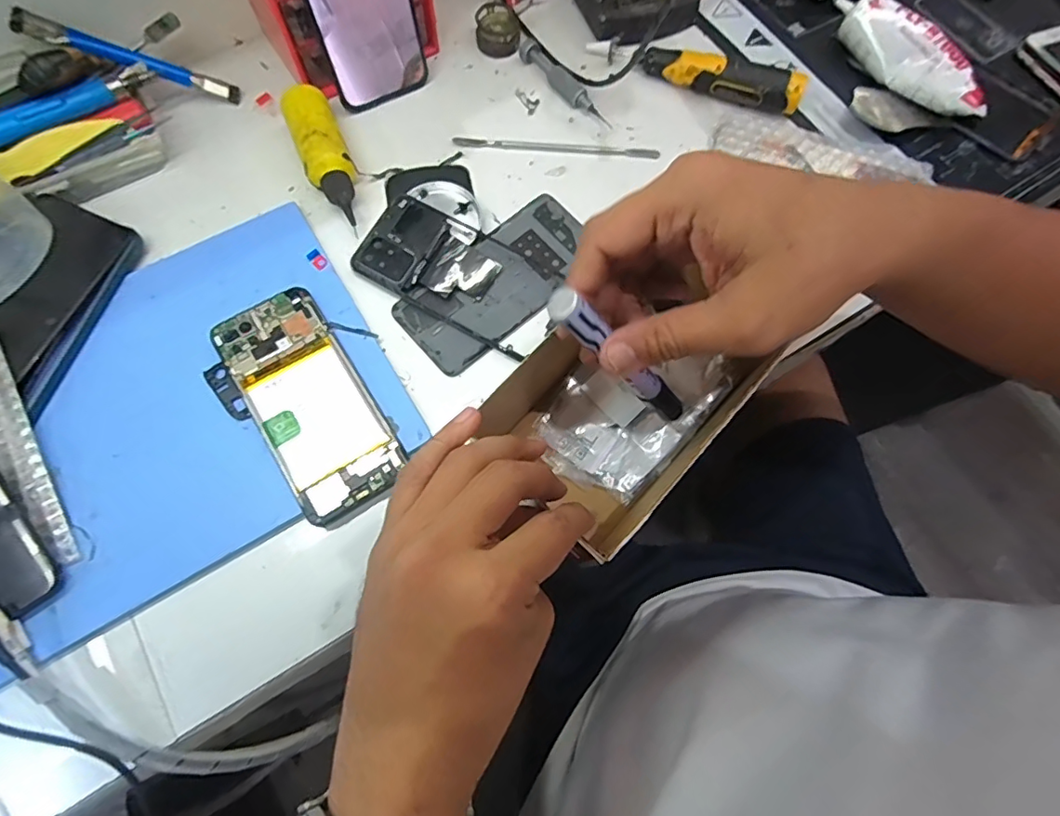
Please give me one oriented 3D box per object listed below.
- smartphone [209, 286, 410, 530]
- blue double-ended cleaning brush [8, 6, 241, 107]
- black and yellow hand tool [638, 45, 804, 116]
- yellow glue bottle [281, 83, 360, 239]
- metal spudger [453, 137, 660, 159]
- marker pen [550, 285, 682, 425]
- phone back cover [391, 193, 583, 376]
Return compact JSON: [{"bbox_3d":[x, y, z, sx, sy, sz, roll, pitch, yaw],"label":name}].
[{"bbox_3d":[-0.144,-0.004,0.353,0.069,0.014,0.159,-32,75,-11],"label":"smartphone"},{"bbox_3d":[-0.301,-0.265,0.410,0.139,0.009,0.015,5,66,-34],"label":"blue double-ended cleaning brush"},{"bbox_3d":[0.161,-0.278,0.452,0.132,0.027,0.022,19,72,5],"label":"black and yellow hand tool"},{"bbox_3d":[-0.155,-0.190,0.410,0.033,0.034,0.123,-22,74,-9],"label":"yellow glue bottle"},{"bbox_3d":[0.022,-0.214,0.441,0.167,0.004,0.011,2,69,-1],"label":"metal spudger"},{"bbox_3d":[0.050,-0.020,0.277,0.016,0.137,0.014,-8,66,32],"label":"marker pen"},{"bbox_3d":[-0.021,-0.097,0.397,0.155,0.008,0.071,-43,78,-14],"label":"phone back cover"}]

